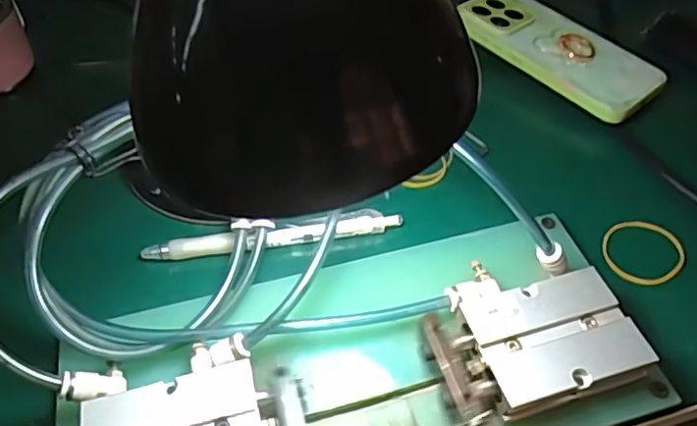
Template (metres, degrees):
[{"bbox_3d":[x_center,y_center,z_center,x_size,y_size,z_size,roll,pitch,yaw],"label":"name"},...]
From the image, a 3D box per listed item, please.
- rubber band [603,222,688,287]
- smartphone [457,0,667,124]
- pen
[{"bbox_3d":[0.170,0.022,0.333,0.046,0.004,0.041,-10,52,-8],"label":"rubber band"},{"bbox_3d":[0.154,-0.125,0.433,0.074,0.012,0.151,-37,62,-27],"label":"smartphone"},{"bbox_3d":[-0.042,0.014,0.337,0.146,0.009,0.015,-9,52,-8],"label":"pen"}]

